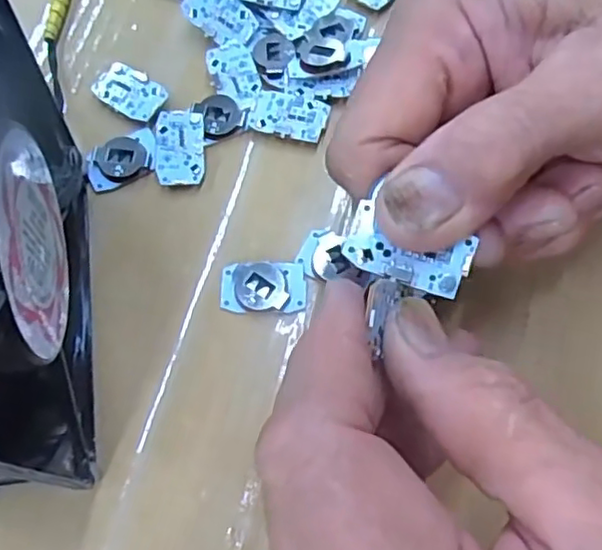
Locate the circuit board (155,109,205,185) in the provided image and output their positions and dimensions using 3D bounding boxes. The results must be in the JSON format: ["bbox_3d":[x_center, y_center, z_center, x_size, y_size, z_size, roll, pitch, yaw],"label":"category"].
[{"bbox_3d":[-0.046,-0.048,0.239,0.018,0.004,0.030,-3,76,-1],"label":"circuit board"}]

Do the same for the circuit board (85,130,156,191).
[{"bbox_3d":[-0.068,-0.045,0.237,0.028,0.004,0.017,-23,70,-7],"label":"circuit board"}]

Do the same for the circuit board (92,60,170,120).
[{"bbox_3d":[-0.067,-0.073,0.248,0.029,0.004,0.017,30,73,12],"label":"circuit board"}]

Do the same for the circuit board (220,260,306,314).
[{"bbox_3d":[-0.013,0.004,0.220,0.029,0.006,0.019,1,69,2],"label":"circuit board"}]

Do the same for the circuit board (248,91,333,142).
[{"bbox_3d":[-0.005,-0.062,0.241,0.029,0.004,0.019,15,70,7],"label":"circuit board"}]

